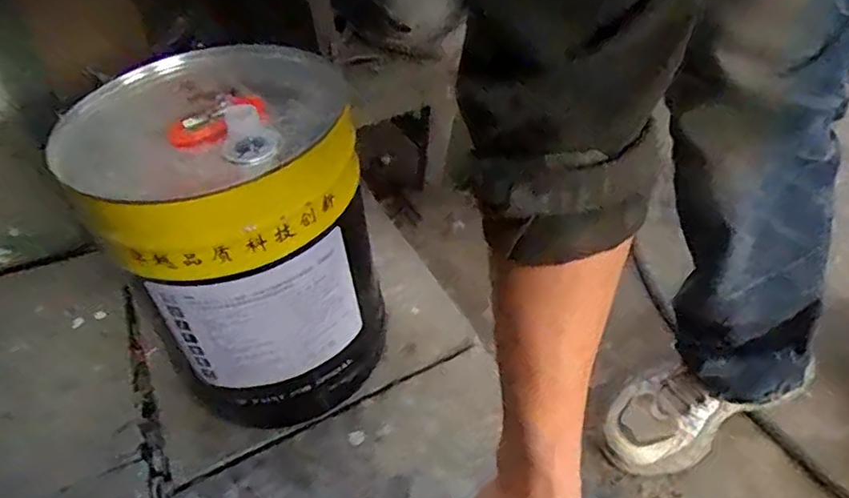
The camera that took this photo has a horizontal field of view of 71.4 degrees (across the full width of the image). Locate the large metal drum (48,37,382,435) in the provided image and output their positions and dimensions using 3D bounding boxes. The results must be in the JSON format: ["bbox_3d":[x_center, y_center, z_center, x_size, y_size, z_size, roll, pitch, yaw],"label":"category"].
[{"bbox_3d":[-0.173,0.001,0.638,0.237,0.351,0.253,-20,41,-15],"label":"large metal drum"}]

